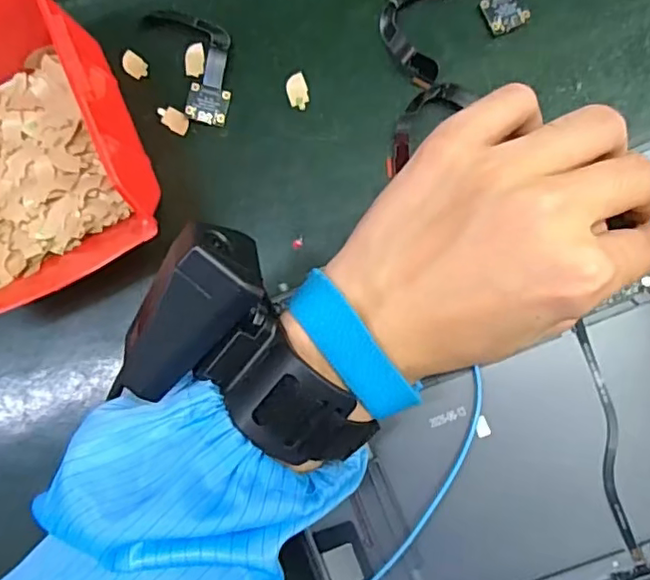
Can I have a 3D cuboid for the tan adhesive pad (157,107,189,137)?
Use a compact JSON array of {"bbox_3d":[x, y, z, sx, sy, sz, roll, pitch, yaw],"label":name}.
[{"bbox_3d":[-0.080,-0.090,0.312,0.019,0.004,0.010,36,89,6],"label":"tan adhesive pad"}]

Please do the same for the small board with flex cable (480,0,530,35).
[{"bbox_3d":[0.084,-0.147,0.291,0.020,0.005,0.040,-23,81,5],"label":"small board with flex cable"}]

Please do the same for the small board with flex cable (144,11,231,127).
[{"bbox_3d":[-0.065,-0.120,0.309,0.035,0.004,0.068,-23,81,5],"label":"small board with flex cable"}]

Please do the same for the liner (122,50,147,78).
[{"bbox_3d":[-0.102,-0.120,0.316,0.016,0.004,0.010,38,89,1],"label":"liner"}]

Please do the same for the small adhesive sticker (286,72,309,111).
[{"bbox_3d":[-0.014,-0.102,0.305,0.011,0.004,0.018,-20,89,-1],"label":"small adhesive sticker"}]

